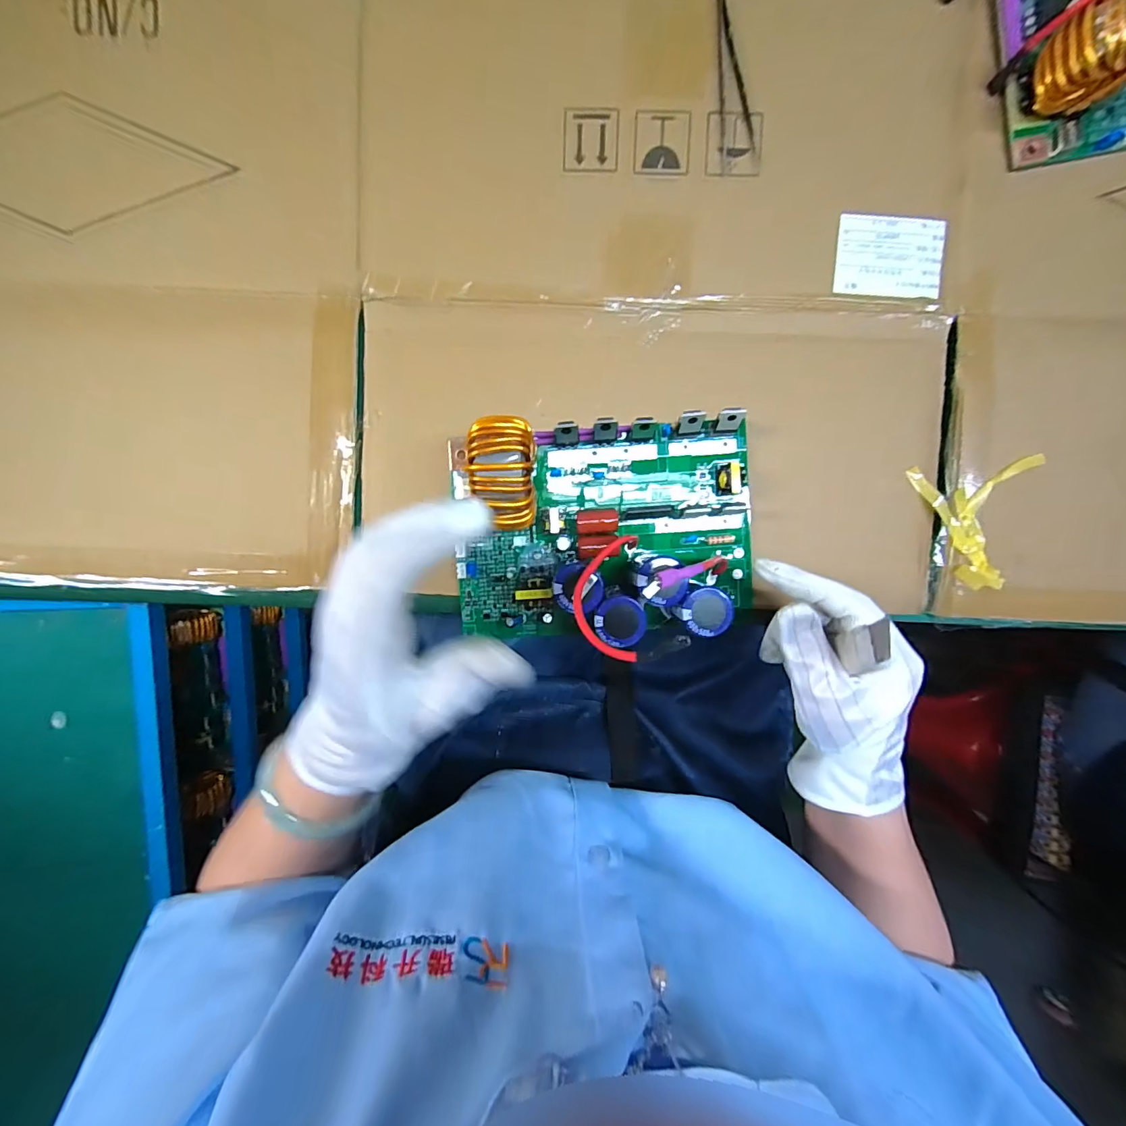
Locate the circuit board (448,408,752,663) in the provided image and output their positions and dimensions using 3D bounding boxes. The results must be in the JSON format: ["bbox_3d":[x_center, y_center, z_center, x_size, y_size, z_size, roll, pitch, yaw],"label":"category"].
[{"bbox_3d":[0.026,-0.021,0.293,0.192,0.060,0.133,-3,93,2],"label":"circuit board"}]

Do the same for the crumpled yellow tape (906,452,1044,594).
[{"bbox_3d":[0.275,-0.024,0.318,0.073,0.013,0.085,-5,93,2],"label":"crumpled yellow tape"}]

